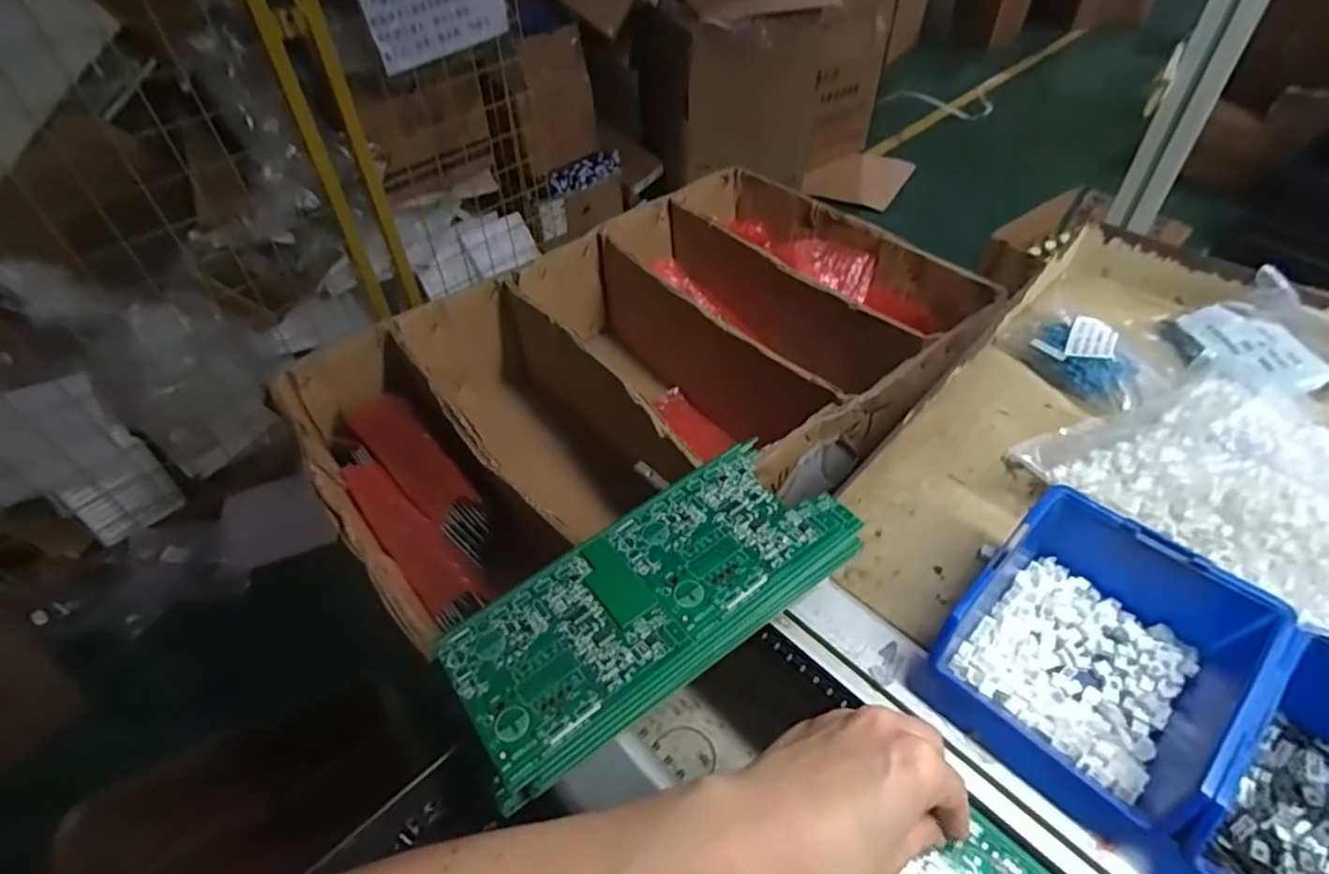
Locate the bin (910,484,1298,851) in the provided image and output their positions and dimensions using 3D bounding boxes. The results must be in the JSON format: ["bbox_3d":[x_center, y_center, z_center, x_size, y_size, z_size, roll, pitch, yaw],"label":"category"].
[{"bbox_3d":[0.224,0.108,0.345,0.117,0.063,0.140,35,58,30],"label":"bin"}]

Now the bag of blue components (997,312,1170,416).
[{"bbox_3d":[0.318,-0.064,0.505,0.056,0.040,0.113,-23,50,-17],"label":"bag of blue components"}]

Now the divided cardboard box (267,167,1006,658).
[{"bbox_3d":[-0.010,-0.025,0.753,0.655,0.238,0.411,-32,53,-24],"label":"divided cardboard box"}]

